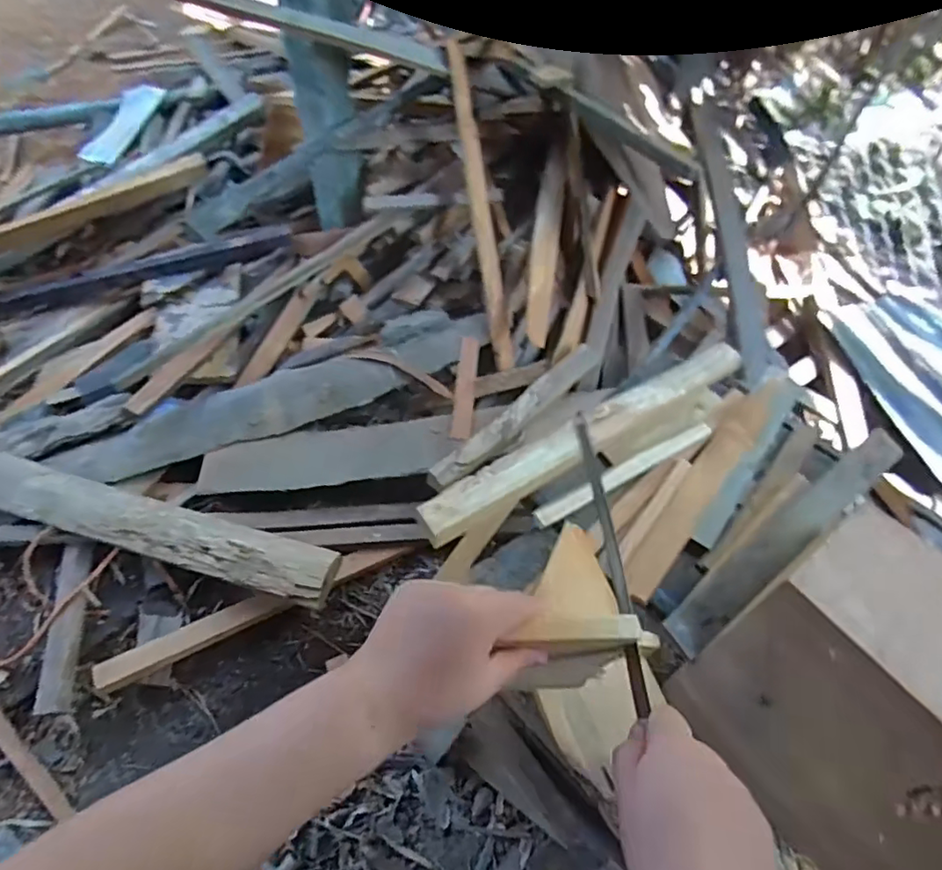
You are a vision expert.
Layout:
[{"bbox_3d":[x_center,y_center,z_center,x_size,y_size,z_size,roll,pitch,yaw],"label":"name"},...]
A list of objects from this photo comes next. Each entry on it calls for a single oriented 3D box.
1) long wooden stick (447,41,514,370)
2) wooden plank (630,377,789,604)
[{"bbox_3d":[0.027,-0.572,1.557,0.054,0.040,0.805,-12,102,-11],"label":"long wooden stick"},{"bbox_3d":[0.350,0.052,0.879,0.068,0.026,0.472,35,61,18],"label":"wooden plank"}]

